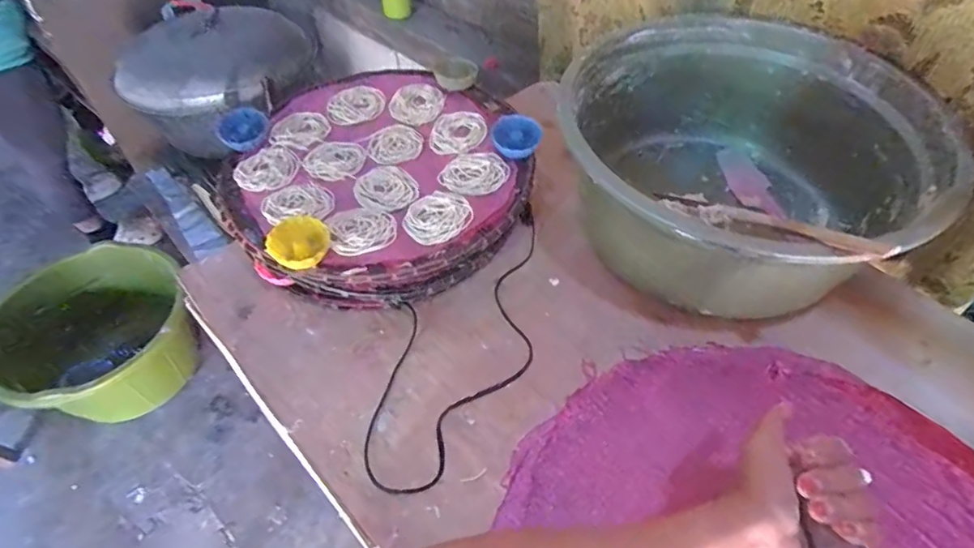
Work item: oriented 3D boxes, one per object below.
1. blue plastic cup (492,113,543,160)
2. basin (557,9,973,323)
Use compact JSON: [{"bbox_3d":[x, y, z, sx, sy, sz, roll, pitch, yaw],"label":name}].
[{"bbox_3d":[0.036,-0.168,0.654,0.063,0.028,0.054,5,90,-25],"label":"blue plastic cup"},{"bbox_3d":[0.297,-0.135,0.643,0.371,0.163,0.391,-1,52,1],"label":"basin"}]

